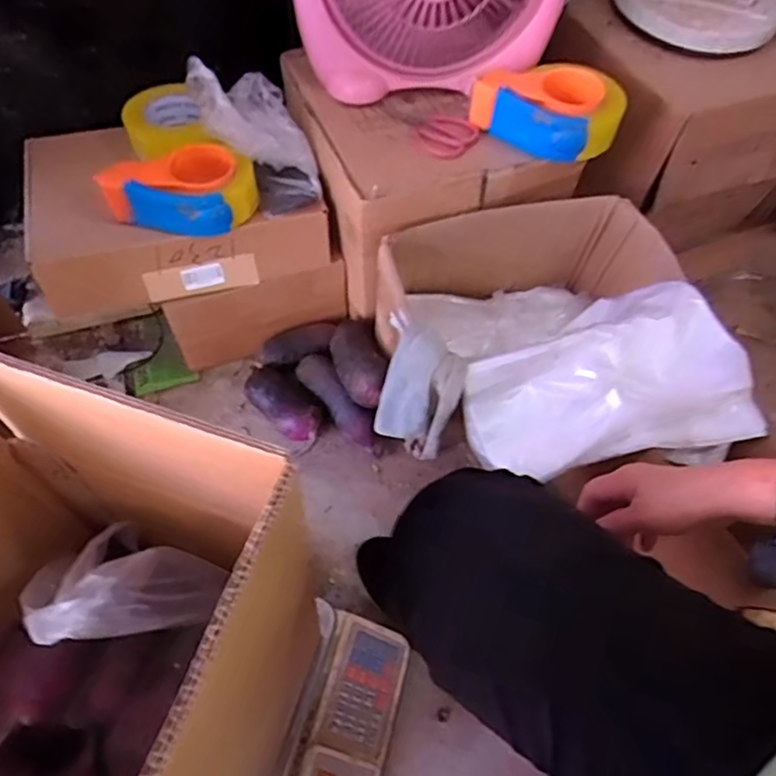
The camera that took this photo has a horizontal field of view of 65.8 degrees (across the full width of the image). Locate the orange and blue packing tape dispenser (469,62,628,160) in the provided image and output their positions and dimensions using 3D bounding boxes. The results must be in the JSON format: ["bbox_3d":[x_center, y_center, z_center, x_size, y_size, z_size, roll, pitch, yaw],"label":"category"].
[{"bbox_3d":[0.192,-0.336,0.720,0.168,0.064,0.095,29,61,13],"label":"orange and blue packing tape dispenser"}]

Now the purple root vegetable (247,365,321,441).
[{"bbox_3d":[-0.142,0.027,0.837,0.068,0.060,0.123,-37,68,-23],"label":"purple root vegetable"}]

